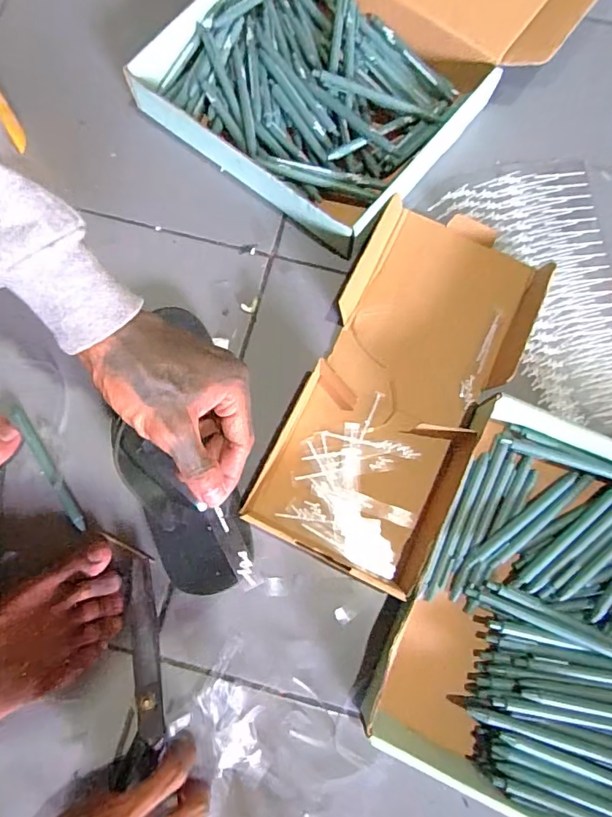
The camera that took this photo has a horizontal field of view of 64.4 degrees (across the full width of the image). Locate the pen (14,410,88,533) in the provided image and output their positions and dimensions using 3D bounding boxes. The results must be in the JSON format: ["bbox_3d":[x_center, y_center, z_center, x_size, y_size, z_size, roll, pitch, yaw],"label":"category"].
[{"bbox_3d":[-0.248,0.056,0.467,0.012,0.006,0.140,-34,79,-7],"label":"pen"}]

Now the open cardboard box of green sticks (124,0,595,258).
[{"bbox_3d":[0.096,-0.456,0.534,0.364,0.097,0.533,37,80,8],"label":"open cardboard box of green sticks"}]

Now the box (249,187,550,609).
[{"bbox_3d":[0.099,-0.027,0.466,0.183,0.044,0.371,24,79,6],"label":"box"}]

